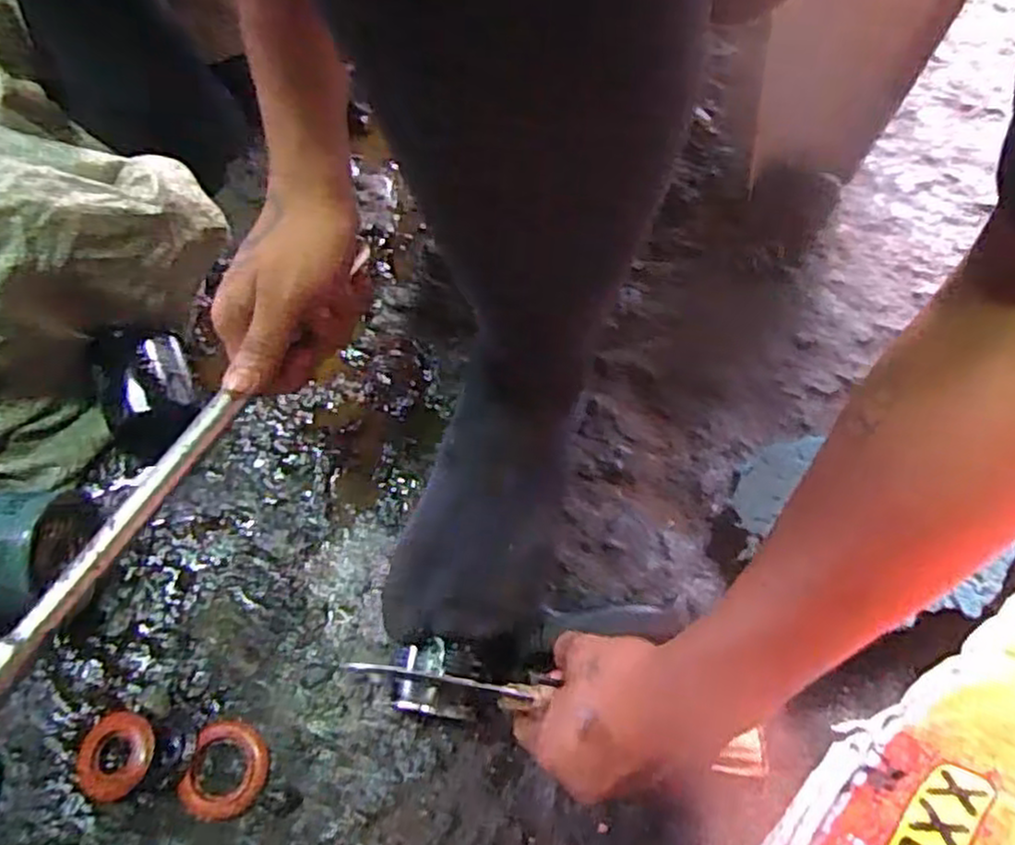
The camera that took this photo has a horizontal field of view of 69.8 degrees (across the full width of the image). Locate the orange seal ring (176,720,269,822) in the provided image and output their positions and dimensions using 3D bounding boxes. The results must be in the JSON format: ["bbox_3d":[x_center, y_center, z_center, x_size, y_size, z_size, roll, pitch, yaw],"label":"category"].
[{"bbox_3d":[-0.175,0.217,0.453,0.048,0.006,0.056,13,68,4],"label":"orange seal ring"}]

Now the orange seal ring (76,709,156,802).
[{"bbox_3d":[-0.245,0.207,0.453,0.047,0.008,0.051,0,67,-1],"label":"orange seal ring"}]

